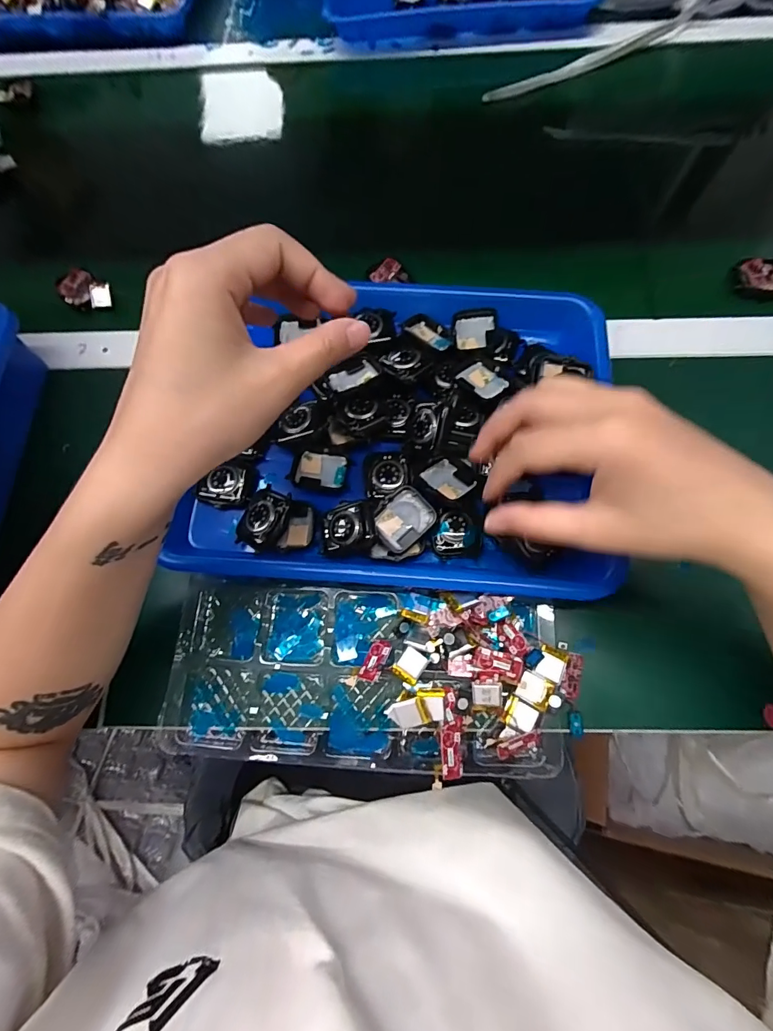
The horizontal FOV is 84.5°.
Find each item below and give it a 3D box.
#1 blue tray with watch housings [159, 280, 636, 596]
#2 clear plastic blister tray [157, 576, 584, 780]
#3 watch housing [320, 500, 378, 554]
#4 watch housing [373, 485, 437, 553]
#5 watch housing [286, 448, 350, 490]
[{"bbox_3d":[0.009,-0.069,0.331,0.307,0.046,0.247,4,72,3],"label":"blue tray with watch housings"},{"bbox_3d":[-0.012,0.107,0.288,0.268,0.030,0.113,4,72,3],"label":"clear plastic blister tray"},{"bbox_3d":[-0.027,0.008,0.299,0.040,0.015,0.032,-1,72,2],"label":"watch housing"},{"bbox_3d":[0.012,0.003,0.300,0.041,0.014,0.032,-43,75,-11],"label":"watch housing"},{"bbox_3d":[-0.050,-0.035,0.321,0.041,0.007,0.031,9,72,5],"label":"watch housing"}]

